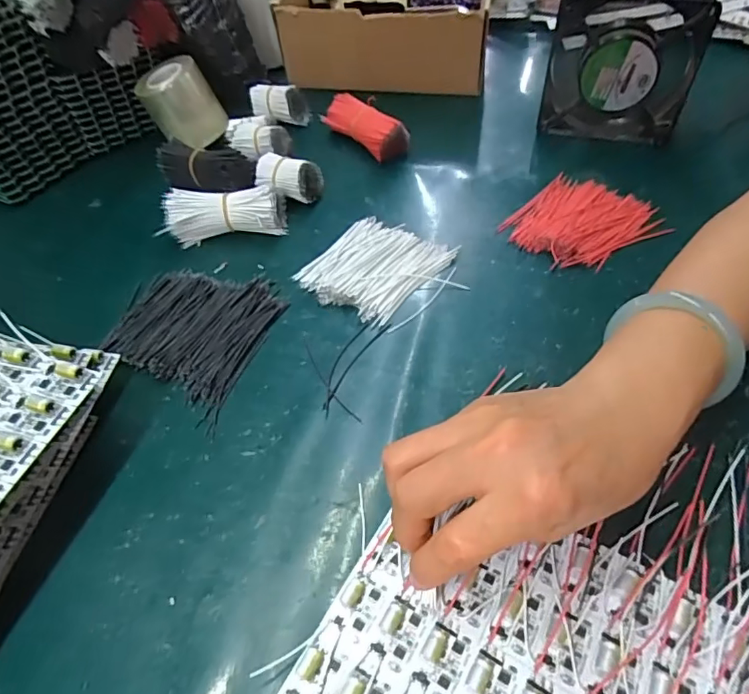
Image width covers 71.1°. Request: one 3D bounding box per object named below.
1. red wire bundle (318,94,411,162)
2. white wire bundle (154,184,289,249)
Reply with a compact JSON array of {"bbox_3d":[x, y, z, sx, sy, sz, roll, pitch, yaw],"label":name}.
[{"bbox_3d":[-0.009,-0.207,0.499,0.088,0.040,0.029,32,59,25],"label":"red wire bundle"},{"bbox_3d":[-0.122,-0.109,0.426,0.098,0.034,0.035,-10,51,-5],"label":"white wire bundle"}]

